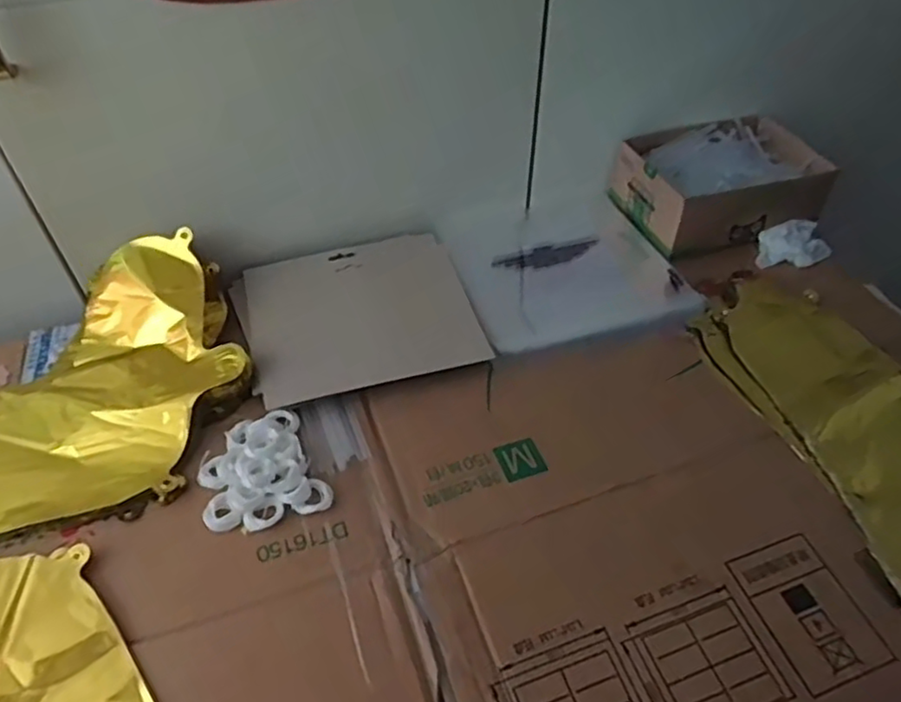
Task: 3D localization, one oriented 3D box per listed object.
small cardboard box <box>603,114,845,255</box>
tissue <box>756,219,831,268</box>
[{"bbox_3d":[0.298,-0.191,0.743,0.210,0.071,0.158,-19,51,-18],"label":"small cardboard box"},{"bbox_3d":[0.359,-0.112,0.696,0.073,0.028,0.052,-16,50,-16],"label":"tissue"}]

